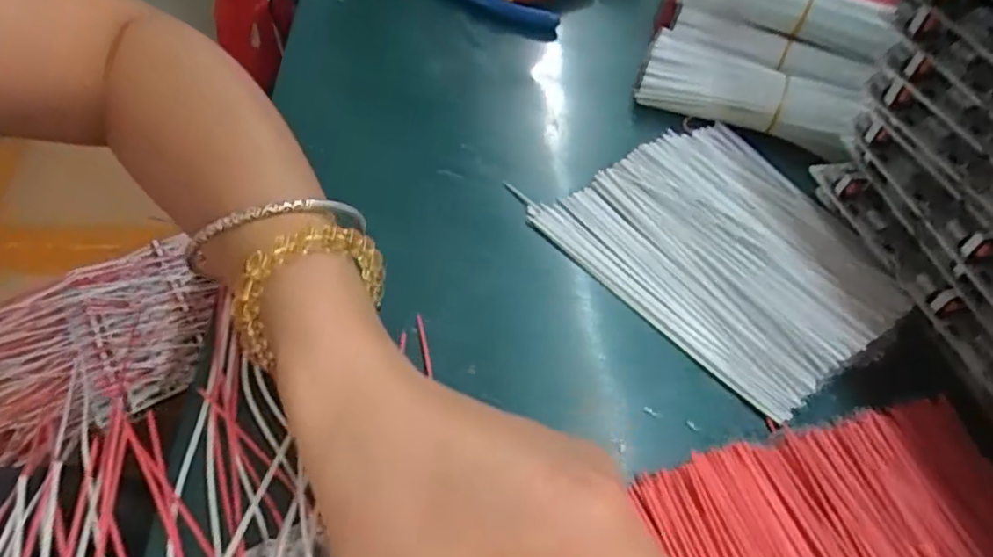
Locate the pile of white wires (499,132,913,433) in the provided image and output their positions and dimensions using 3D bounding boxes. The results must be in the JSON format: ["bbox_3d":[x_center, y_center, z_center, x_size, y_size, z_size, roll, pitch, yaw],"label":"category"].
[{"bbox_3d":[0.112,-0.017,0.287,0.126,0.023,0.140,-29,59,-24],"label":"pile of white wires"}]

